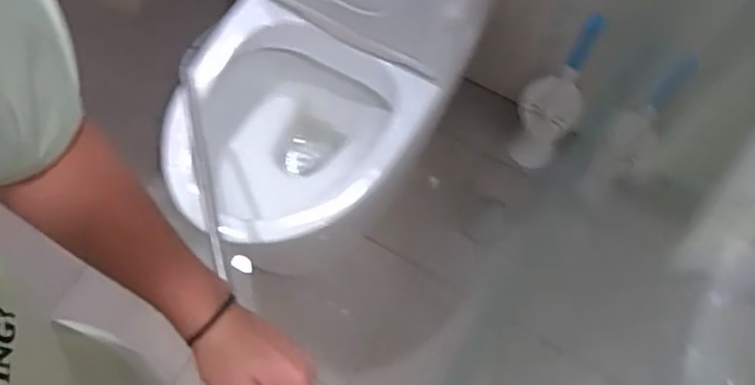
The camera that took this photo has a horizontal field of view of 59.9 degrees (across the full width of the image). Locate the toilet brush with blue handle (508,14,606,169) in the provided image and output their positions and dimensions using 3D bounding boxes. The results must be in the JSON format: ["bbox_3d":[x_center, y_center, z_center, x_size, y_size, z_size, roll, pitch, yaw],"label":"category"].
[{"bbox_3d":[0.345,-0.188,1.273,0.120,0.450,0.127,0,69,0],"label":"toilet brush with blue handle"}]

